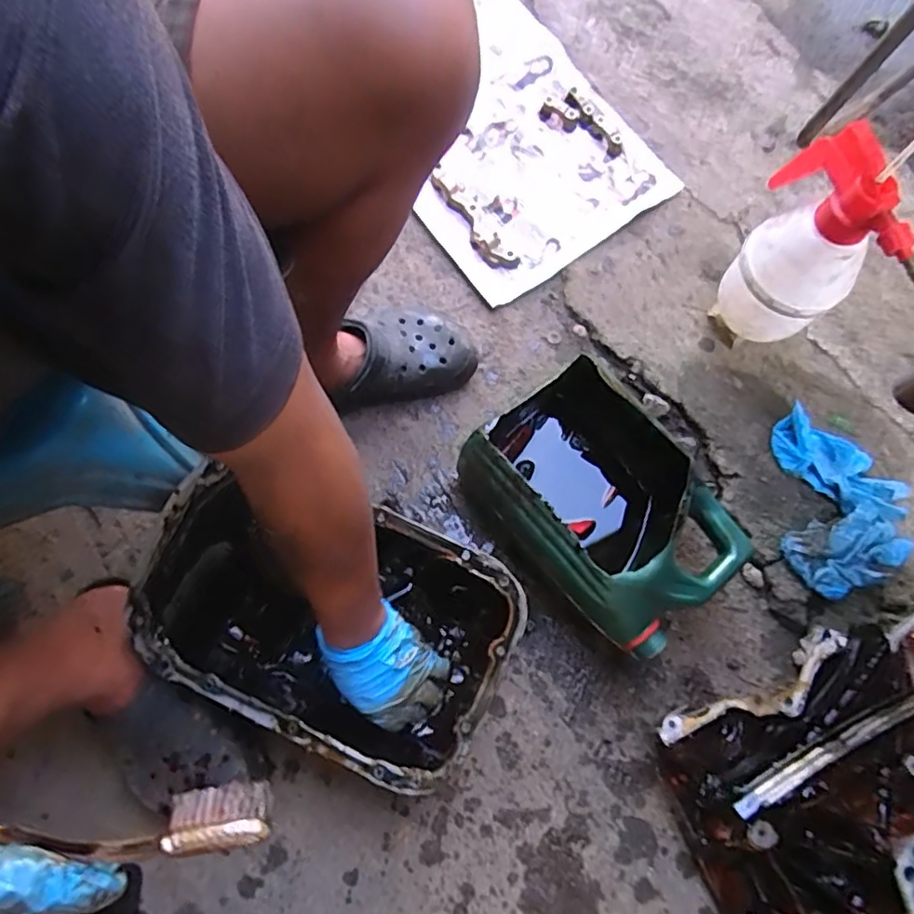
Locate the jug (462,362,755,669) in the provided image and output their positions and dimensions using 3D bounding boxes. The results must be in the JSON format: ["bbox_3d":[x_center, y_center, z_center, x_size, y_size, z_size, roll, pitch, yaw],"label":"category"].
[{"bbox_3d":[0.149,0.052,0.640,0.180,0.125,0.269,-39,79,-11],"label":"jug"}]

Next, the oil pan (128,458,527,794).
[{"bbox_3d":[-0.121,0.150,0.583,0.327,0.111,0.205,24,75,7],"label":"oil pan"}]

